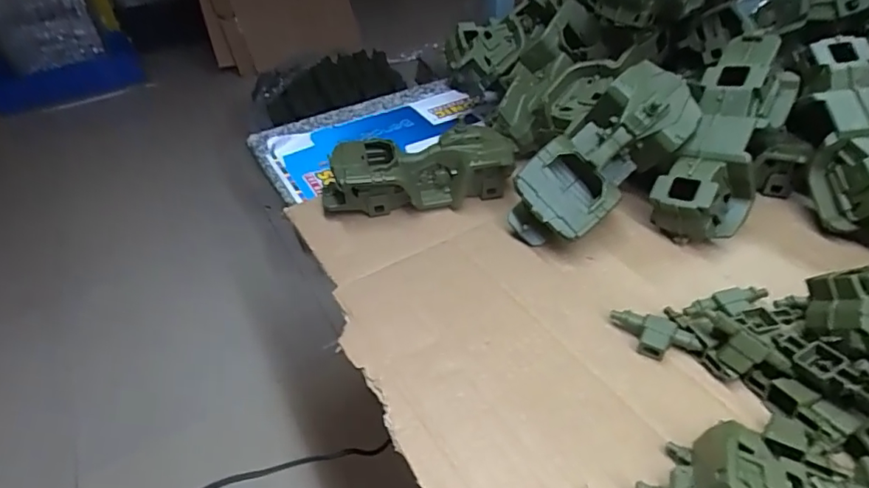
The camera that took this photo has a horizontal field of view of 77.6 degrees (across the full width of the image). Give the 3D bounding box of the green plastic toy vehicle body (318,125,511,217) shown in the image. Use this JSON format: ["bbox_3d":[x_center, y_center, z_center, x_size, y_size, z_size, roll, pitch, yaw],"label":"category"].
[{"bbox_3d":[-0.017,-0.067,0.529,0.180,0.071,0.057,-8,41,-4],"label":"green plastic toy vehicle body"}]

